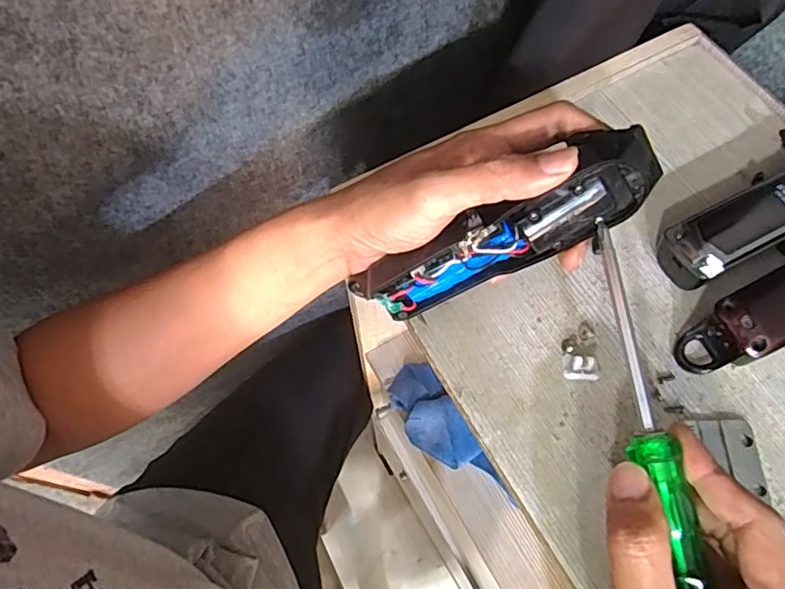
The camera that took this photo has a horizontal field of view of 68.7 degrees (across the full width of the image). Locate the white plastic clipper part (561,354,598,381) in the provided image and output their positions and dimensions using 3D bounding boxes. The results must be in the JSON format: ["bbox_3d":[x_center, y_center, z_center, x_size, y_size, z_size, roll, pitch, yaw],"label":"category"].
[{"bbox_3d":[0.104,0.039,0.319,0.017,0.011,0.014,1,65,0],"label":"white plastic clipper part"}]

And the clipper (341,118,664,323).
[{"bbox_3d":[0.056,-0.036,0.301,0.156,0.049,0.034,-28,43,26],"label":"clipper"}]

